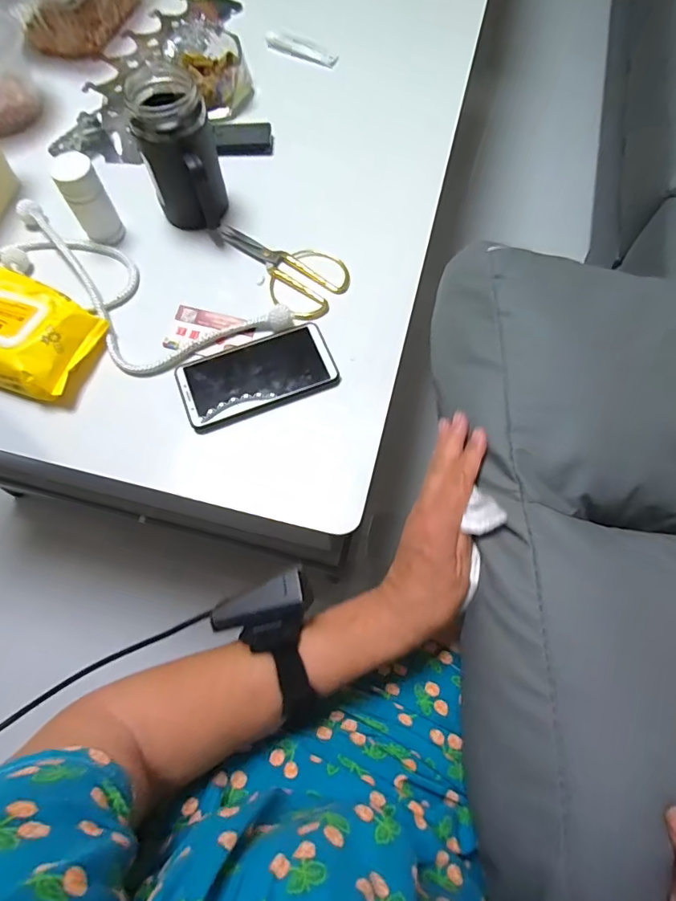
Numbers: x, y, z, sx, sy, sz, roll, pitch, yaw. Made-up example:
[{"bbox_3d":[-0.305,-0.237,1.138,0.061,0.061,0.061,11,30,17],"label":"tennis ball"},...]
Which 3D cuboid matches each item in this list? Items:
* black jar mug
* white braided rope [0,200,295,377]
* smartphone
[{"bbox_3d":[-0.164,-0.307,0.503,0.072,0.145,0.090,-15,70,-7],"label":"black jar mug"},{"bbox_3d":[-0.233,-0.162,0.511,0.350,0.021,0.132,25,70,8],"label":"white braided rope"},{"bbox_3d":[-0.083,-0.079,0.489,0.152,0.010,0.076,-19,70,-8],"label":"smartphone"}]

